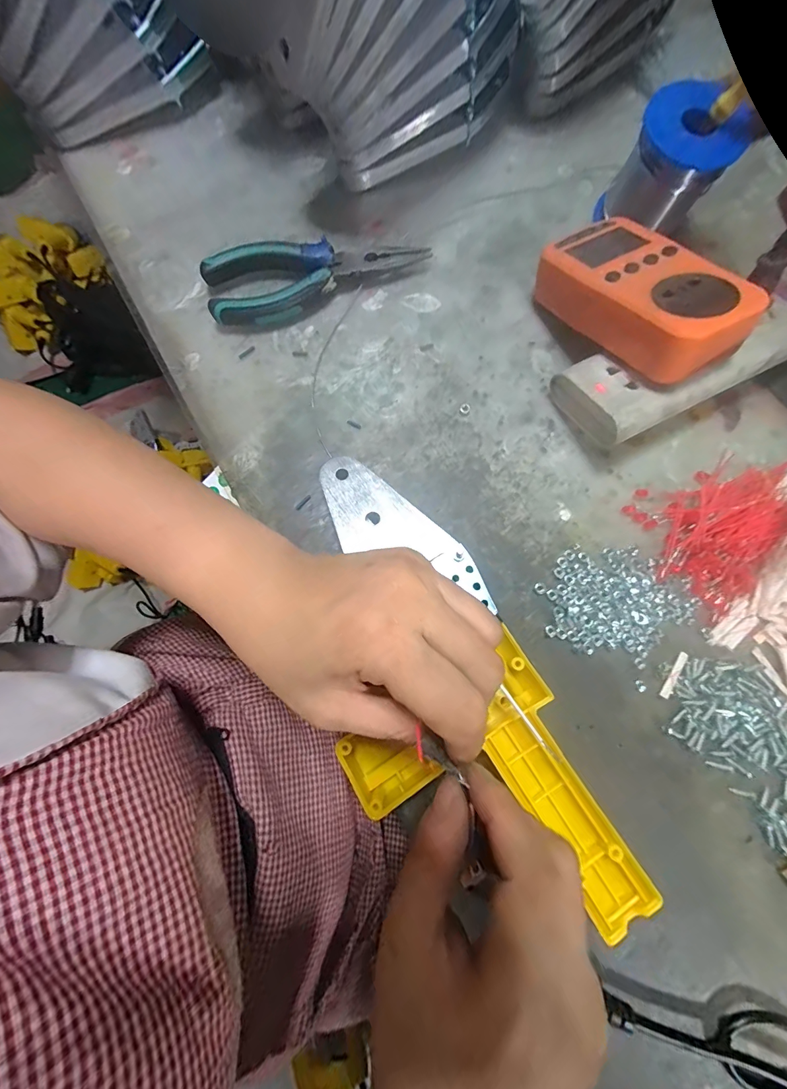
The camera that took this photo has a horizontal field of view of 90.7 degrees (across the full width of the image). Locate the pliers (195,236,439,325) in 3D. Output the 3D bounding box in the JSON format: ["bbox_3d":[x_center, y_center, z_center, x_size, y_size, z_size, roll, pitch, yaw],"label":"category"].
[{"bbox_3d":[-0.053,-0.193,0.280,0.157,0.020,0.051,-11,80,-2],"label":"pliers"}]

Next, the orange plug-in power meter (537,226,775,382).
[{"bbox_3d":[0.151,-0.151,0.247,0.068,0.044,0.123,-31,63,-1],"label":"orange plug-in power meter"}]

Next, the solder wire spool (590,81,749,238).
[{"bbox_3d":[0.189,-0.259,0.271,0.054,0.067,0.054,0,80,0],"label":"solder wire spool"}]

